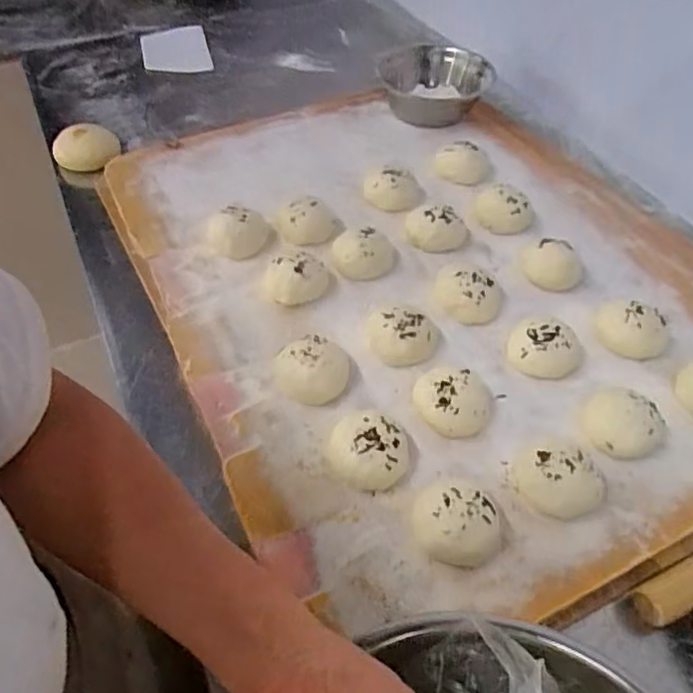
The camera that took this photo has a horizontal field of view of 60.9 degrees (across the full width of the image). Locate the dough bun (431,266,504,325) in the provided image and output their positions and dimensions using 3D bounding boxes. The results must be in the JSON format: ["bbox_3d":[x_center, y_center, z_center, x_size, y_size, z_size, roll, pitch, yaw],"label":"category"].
[{"bbox_3d":[0.140,-0.067,0.667,0.075,0.039,0.072,17,54,10],"label":"dough bun"}]

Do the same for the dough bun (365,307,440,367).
[{"bbox_3d":[0.060,-0.016,0.621,0.077,0.038,0.065,12,53,6],"label":"dough bun"}]

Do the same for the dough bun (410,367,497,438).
[{"bbox_3d":[0.107,0.048,0.583,0.076,0.038,0.080,17,54,10],"label":"dough bun"}]

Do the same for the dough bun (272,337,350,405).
[{"bbox_3d":[-0.035,0.023,0.596,0.075,0.040,0.060,0,53,-4],"label":"dough bun"}]

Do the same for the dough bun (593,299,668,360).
[{"bbox_3d":[0.308,-0.017,0.639,0.078,0.038,0.061,30,57,18],"label":"dough bun"}]

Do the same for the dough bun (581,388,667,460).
[{"bbox_3d":[0.261,0.072,0.561,0.064,0.033,0.070,2,53,-2],"label":"dough bun"}]

